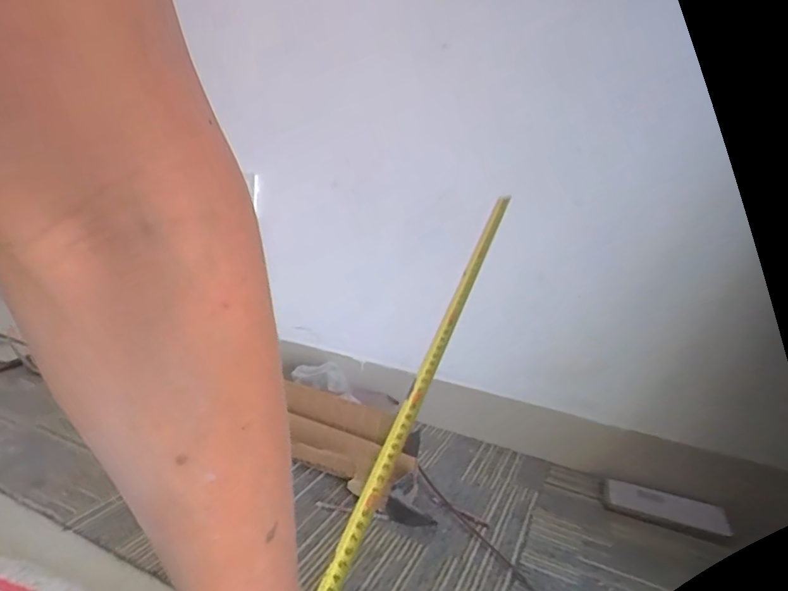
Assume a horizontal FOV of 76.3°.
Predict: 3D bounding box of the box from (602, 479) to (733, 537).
[{"bbox_3d":[0.379,0.296,0.704,0.158,0.022,0.065,9,14,16],"label":"box"}]

